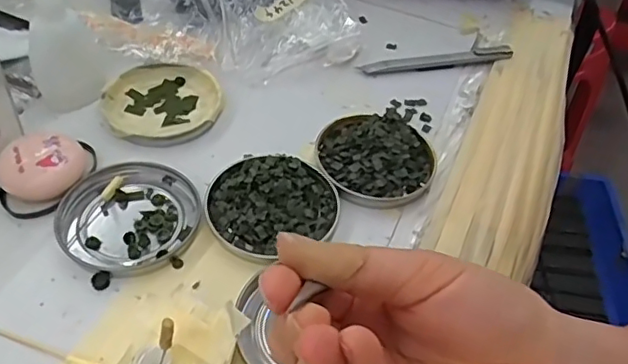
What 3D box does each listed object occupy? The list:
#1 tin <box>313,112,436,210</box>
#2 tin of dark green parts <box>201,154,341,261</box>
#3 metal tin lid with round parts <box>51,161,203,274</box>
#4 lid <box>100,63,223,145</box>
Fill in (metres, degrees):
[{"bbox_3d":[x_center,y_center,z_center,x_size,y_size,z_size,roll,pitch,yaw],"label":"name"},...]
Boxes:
[{"bbox_3d":[0.040,-0.018,0.378,0.078,0.020,0.074,3,48,-4],"label":"tin"},{"bbox_3d":[-0.024,0.011,0.344,0.080,0.022,0.067,-5,49,-11],"label":"tin of dark green parts"},{"bbox_3d":[-0.109,0.018,0.339,0.080,0.008,0.076,3,48,-4],"label":"metal tin lid with round parts"},{"bbox_3d":[-0.106,-0.055,0.404,0.080,0.012,0.074,-1,49,-8],"label":"lid"}]

